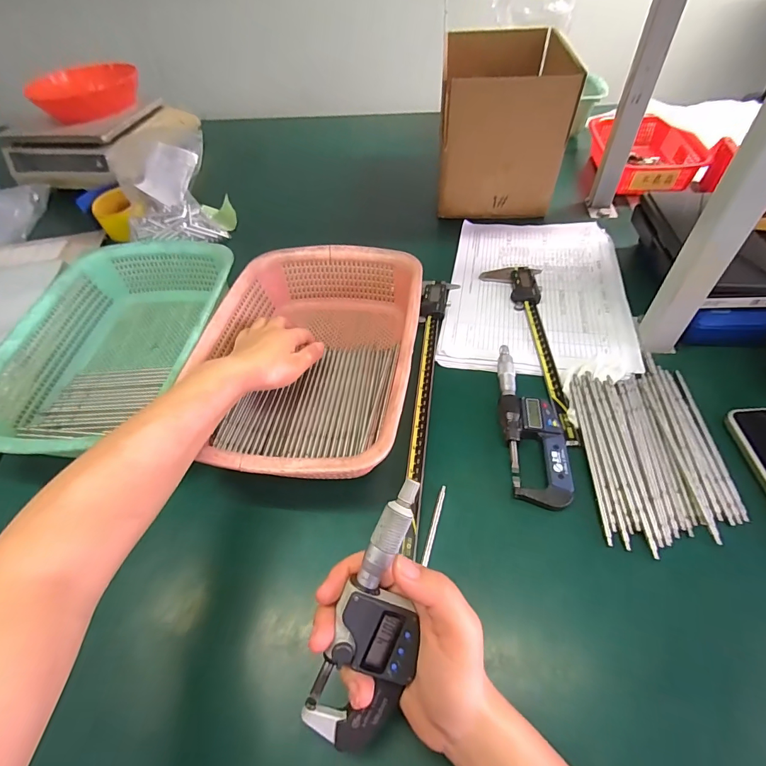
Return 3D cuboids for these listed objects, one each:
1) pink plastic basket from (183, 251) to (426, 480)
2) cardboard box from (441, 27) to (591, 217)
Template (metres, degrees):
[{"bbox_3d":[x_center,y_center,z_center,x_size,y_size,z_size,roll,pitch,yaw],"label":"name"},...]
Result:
[{"bbox_3d":[-0.078,-0.026,0.439,0.222,0.083,0.294,5,54,8],"label":"pink plastic basket"},{"bbox_3d":[0.186,-0.422,0.646,0.171,0.180,0.267,3,51,7],"label":"cardboard box"}]

